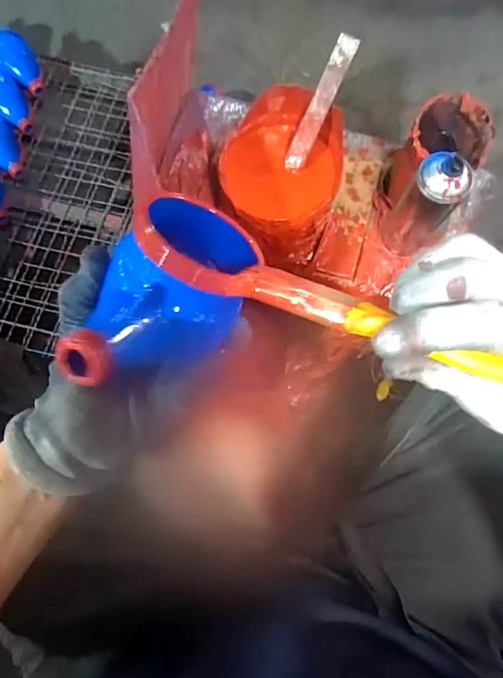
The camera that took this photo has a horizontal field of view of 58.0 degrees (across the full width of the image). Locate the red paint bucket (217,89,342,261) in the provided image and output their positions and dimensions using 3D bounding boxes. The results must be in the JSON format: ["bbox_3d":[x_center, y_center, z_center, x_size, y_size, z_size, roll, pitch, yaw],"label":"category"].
[{"bbox_3d":[0.040,-0.211,0.610,0.152,0.132,0.173,0,74,-1],"label":"red paint bucket"}]

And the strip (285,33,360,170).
[{"bbox_3d":[0.084,-0.288,0.564,0.027,0.007,0.156,35,120,14],"label":"strip"}]

